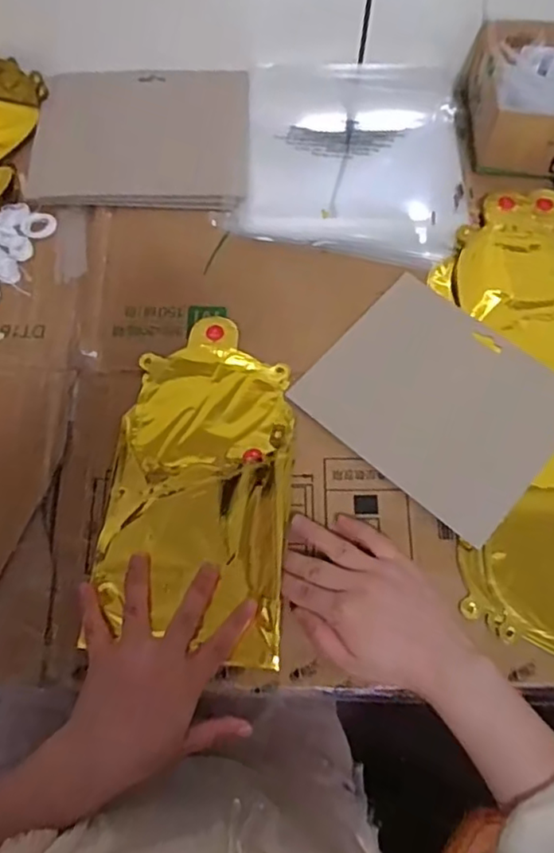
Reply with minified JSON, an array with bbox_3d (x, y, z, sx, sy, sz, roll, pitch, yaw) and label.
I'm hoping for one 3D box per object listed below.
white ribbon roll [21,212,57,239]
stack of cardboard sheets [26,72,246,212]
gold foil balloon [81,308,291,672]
[{"bbox_3d":[-0.217,-0.183,0.566,0.030,0.005,0.025,-11,70,-5],"label":"white ribbon roll"},{"bbox_3d":[-0.131,-0.281,0.608,0.205,0.013,0.173,0,70,-1],"label":"stack of cardboard sheets"},{"bbox_3d":[-0.058,0.037,0.483,0.136,0.019,0.263,4,70,1],"label":"gold foil balloon"}]

